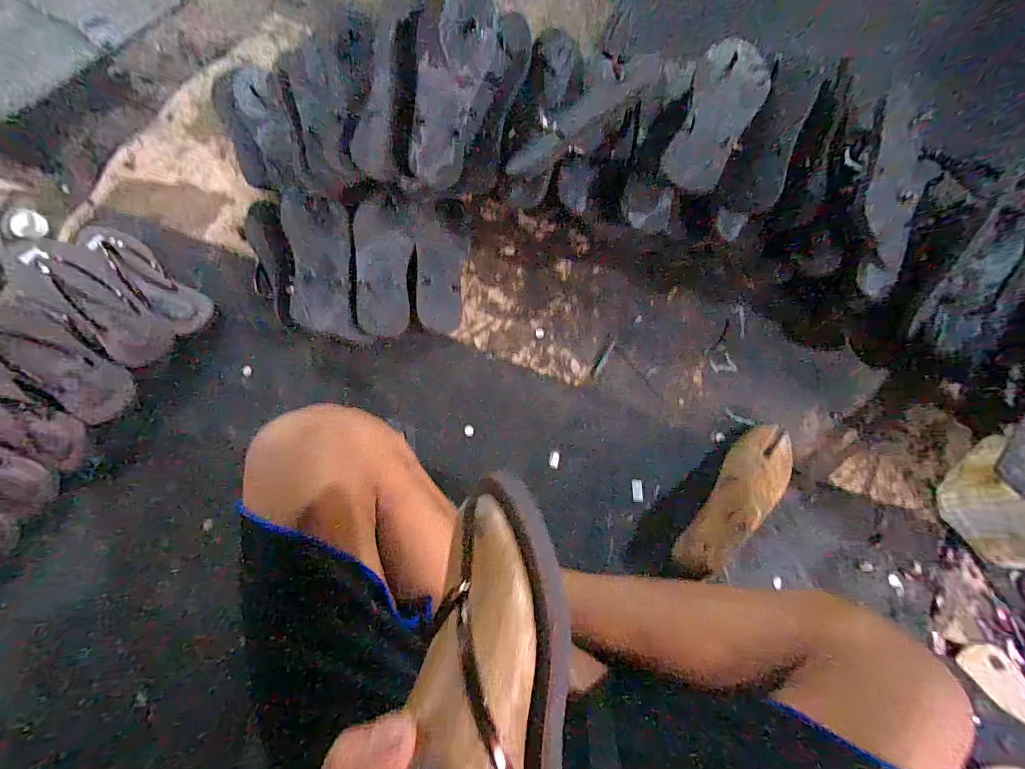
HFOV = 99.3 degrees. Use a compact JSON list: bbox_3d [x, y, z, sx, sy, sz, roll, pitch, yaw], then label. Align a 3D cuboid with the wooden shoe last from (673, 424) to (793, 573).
[{"bbox_3d":[0.290,0.143,0.551,0.072,0.045,0.213,37,75,9],"label":"wooden shoe last"}]

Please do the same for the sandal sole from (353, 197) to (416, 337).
[{"bbox_3d":[-0.184,-0.170,0.630,0.080,0.007,0.197,-2,84,-11],"label":"sandal sole"}]

